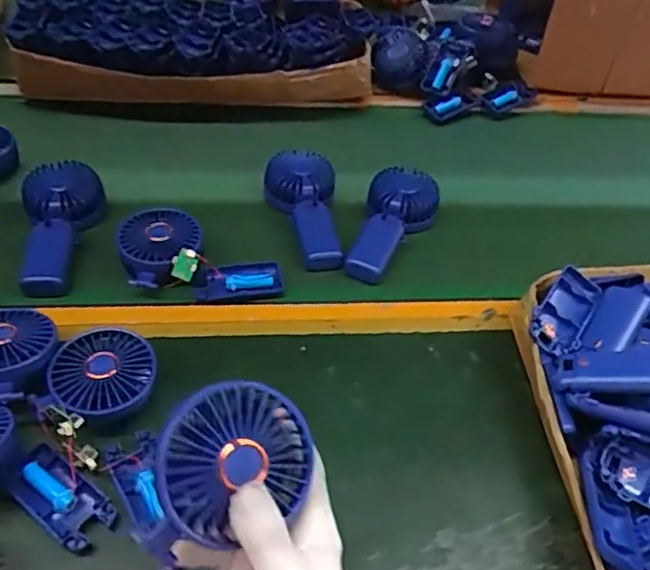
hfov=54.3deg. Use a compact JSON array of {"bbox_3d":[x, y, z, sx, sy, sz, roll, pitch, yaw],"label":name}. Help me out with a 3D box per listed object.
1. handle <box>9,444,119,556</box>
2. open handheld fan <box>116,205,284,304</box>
[{"bbox_3d":[-0.208,0.166,0.495,0.090,0.016,0.042,30,49,21],"label":"handle"},{"bbox_3d":[-0.132,-0.033,0.670,0.173,0.046,0.091,7,45,0],"label":"open handheld fan"}]

